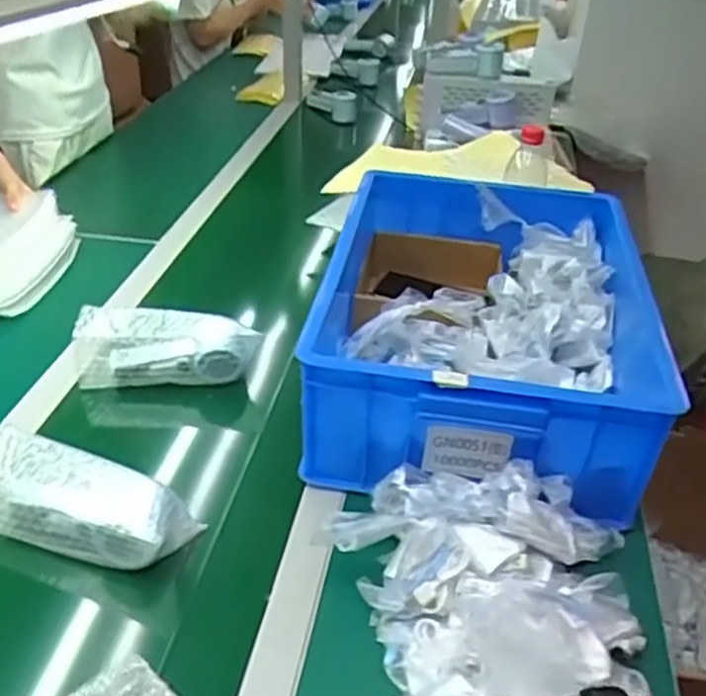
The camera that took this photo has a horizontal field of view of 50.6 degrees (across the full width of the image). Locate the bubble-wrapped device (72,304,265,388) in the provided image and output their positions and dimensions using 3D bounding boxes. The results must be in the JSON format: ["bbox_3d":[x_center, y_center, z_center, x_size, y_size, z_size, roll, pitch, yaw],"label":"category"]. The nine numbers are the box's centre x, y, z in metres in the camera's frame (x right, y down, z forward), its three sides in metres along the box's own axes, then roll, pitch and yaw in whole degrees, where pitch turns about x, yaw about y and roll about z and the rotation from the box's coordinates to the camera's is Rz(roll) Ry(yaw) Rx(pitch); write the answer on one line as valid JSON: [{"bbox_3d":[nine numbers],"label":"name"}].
[{"bbox_3d":[-0.218,-0.004,0.890,0.206,0.069,0.058,-1,35,-5],"label":"bubble-wrapped device"}]

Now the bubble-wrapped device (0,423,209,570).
[{"bbox_3d":[-0.249,0.143,0.683,0.212,0.066,0.075,12,36,14],"label":"bubble-wrapped device"}]

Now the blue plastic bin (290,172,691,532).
[{"bbox_3d":[0.157,-0.036,0.877,0.363,0.156,0.465,6,35,6],"label":"blue plastic bin"}]

